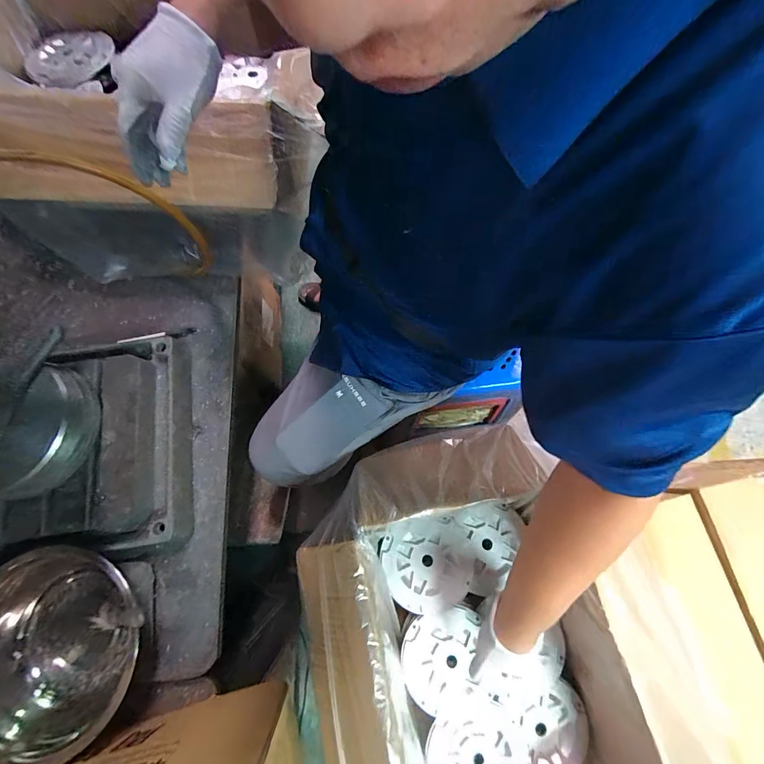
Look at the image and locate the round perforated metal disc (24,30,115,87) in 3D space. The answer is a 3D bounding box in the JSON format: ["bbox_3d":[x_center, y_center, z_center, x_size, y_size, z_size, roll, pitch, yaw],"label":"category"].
[{"bbox_3d":[-0.486,-0.508,0.569,0.105,0.013,0.127,30,77,9],"label":"round perforated metal disc"}]

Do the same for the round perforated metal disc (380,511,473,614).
[{"bbox_3d":[0.068,0.270,0.543,0.129,0.008,0.128,0,74,1],"label":"round perforated metal disc"}]

